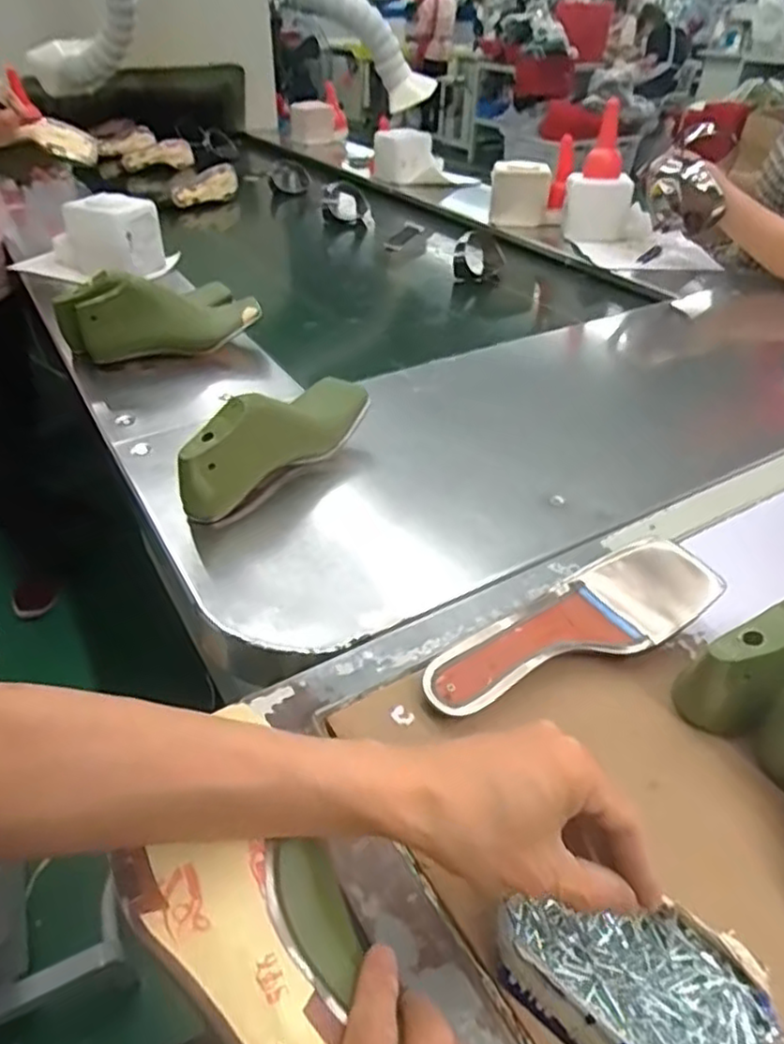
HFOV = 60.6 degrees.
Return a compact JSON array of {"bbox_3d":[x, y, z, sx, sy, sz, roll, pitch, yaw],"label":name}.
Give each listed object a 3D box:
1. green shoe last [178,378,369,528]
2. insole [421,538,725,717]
[{"bbox_3d":[-0.108,-0.081,0.670,0.069,0.109,0.225,20,42,22],"label":"green shoe last"},{"bbox_3d":[0.125,0.072,0.497,0.227,0.057,0.084,-14,40,-18],"label":"insole"}]

